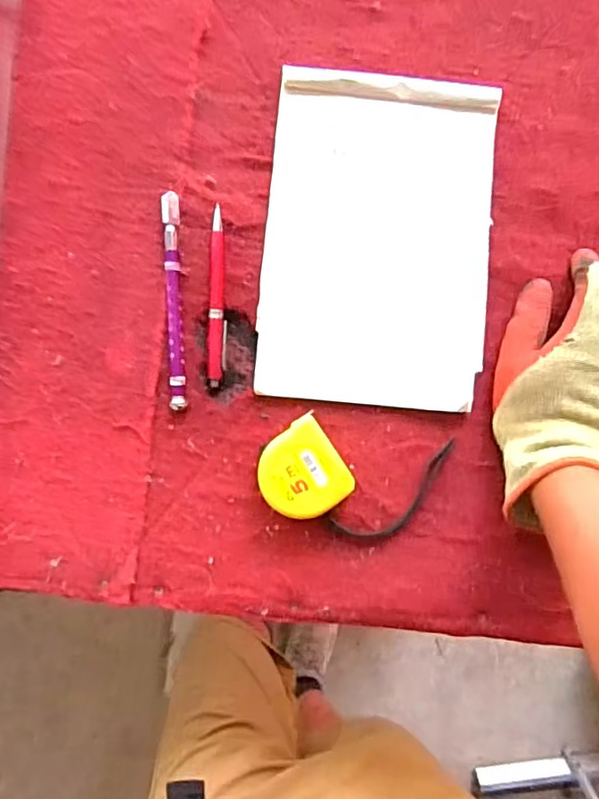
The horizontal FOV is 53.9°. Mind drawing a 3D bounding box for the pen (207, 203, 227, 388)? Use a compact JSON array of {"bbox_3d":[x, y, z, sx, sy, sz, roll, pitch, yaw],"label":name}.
[{"bbox_3d":[-0.064,-0.081,0.467,0.014,0.010,0.137,2,89,-4],"label":"pen"}]

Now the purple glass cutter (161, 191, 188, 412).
[{"bbox_3d":[-0.099,-0.077,0.467,0.012,0.012,0.169,-2,90,-4],"label":"purple glass cutter"}]

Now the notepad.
[{"bbox_3d":[0.065,-0.128,0.478,0.181,0.011,0.261,4,89,-4],"label":"notepad"}]

